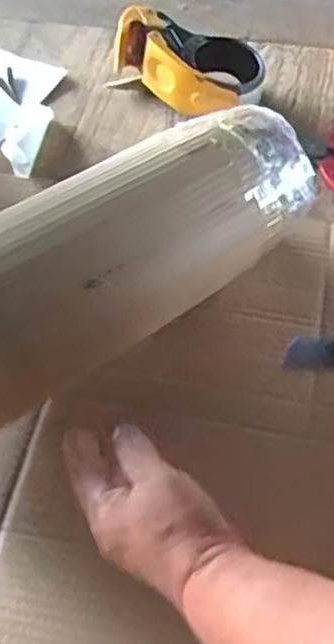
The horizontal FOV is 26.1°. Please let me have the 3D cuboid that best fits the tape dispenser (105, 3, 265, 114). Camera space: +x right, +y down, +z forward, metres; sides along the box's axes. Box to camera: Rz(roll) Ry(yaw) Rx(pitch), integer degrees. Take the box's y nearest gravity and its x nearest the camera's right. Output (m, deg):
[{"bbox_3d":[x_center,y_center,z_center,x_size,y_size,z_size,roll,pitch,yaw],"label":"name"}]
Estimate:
[{"bbox_3d":[0.017,-0.271,0.787,0.173,0.077,0.090,13,56,10],"label":"tape dispenser"}]

